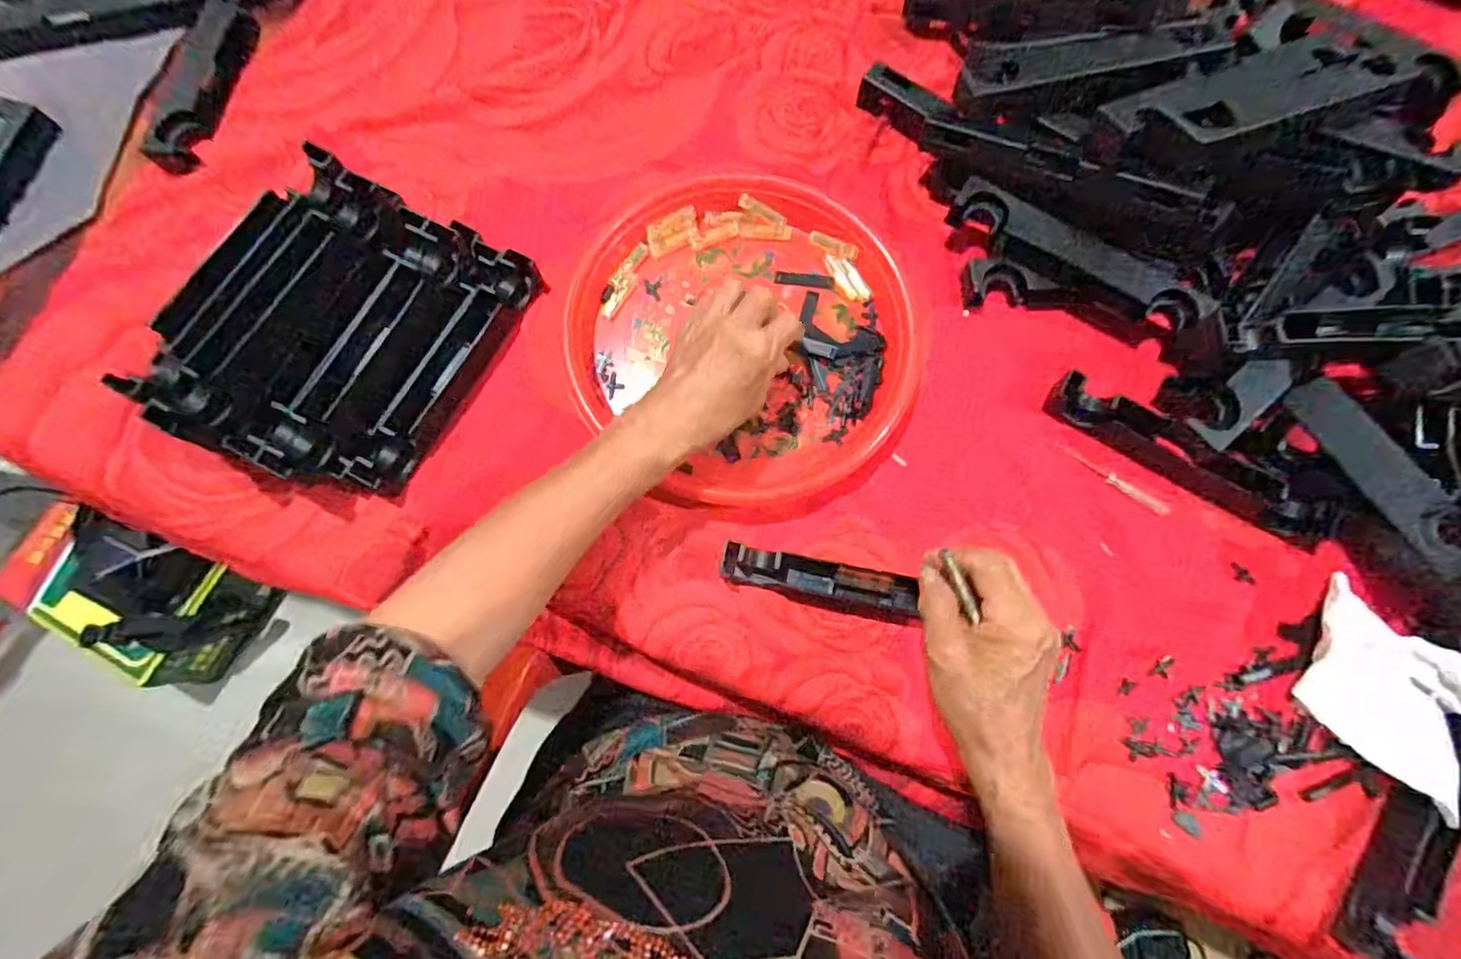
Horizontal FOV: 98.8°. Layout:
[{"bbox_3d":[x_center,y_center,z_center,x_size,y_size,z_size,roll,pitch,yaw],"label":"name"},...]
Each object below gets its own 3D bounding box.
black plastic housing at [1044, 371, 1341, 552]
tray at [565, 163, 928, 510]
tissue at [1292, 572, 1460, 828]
[{"bbox_3d":[0.322,-0.015,0.442,0.197,0.031,0.027,31,78,7],"label":"black plastic housing"},{"bbox_3d":[0.014,-0.110,0.465,0.253,0.030,0.254,0,76,-1],"label":"tray"},{"bbox_3d":[0.413,0.133,0.394,0.077,0.046,0.123,-35,79,-9],"label":"tissue"}]

